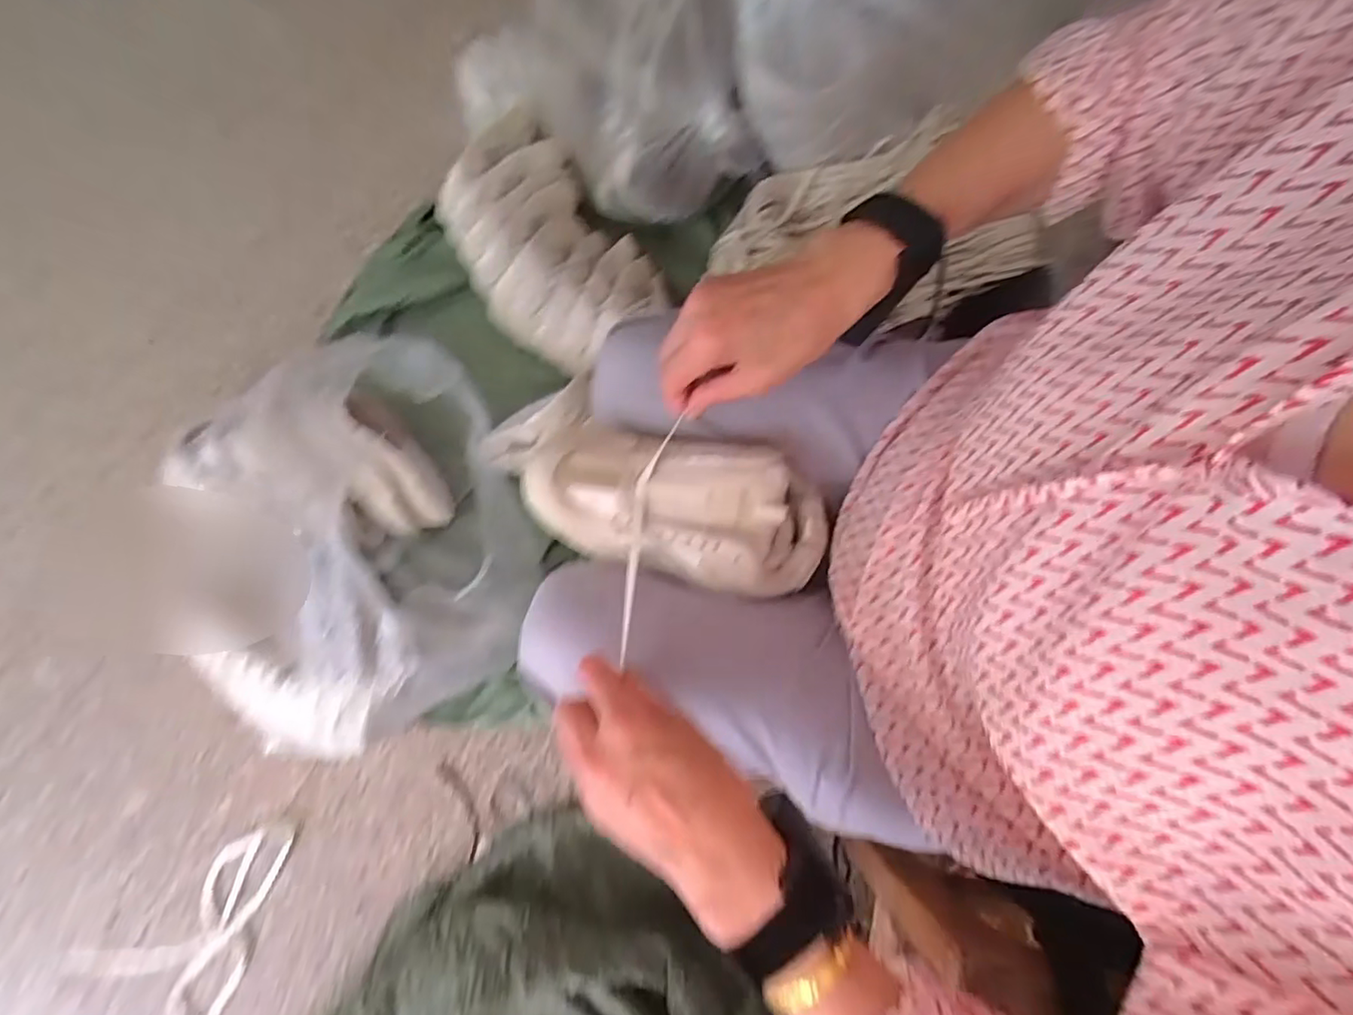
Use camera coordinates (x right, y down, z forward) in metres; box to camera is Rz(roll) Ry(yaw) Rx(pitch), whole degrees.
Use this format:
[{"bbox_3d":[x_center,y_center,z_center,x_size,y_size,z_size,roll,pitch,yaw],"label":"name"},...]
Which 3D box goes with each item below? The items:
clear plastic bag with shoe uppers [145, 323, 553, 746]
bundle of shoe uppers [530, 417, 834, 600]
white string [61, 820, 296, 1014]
[{"bbox_3d":[-0.393,0.036,0.741,0.374,0.250,0.446,-23,79,-4],"label":"clear plastic bag with shoe uppers"},{"bbox_3d":[0.000,-0.003,0.449,0.217,0.058,0.103,13,78,5],"label":"bundle of shoe uppers"},{"bbox_3d":[-0.600,0.554,0.762,0.306,0.010,0.183,-33,80,-6],"label":"white string"}]

